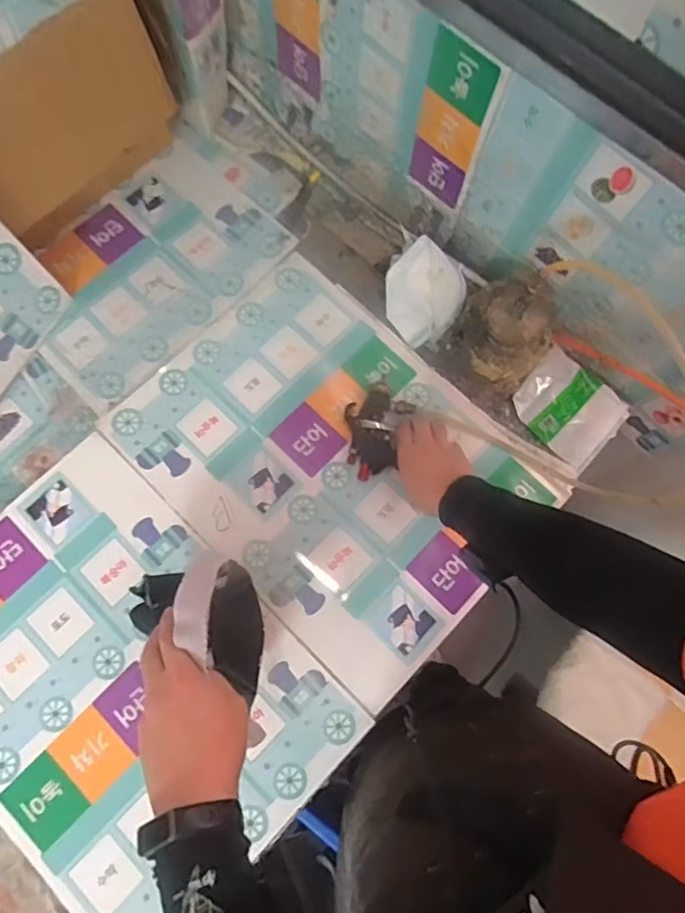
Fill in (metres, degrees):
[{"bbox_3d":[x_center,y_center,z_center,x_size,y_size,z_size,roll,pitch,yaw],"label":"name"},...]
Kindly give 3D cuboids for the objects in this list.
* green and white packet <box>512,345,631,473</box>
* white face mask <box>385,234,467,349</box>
[{"bbox_3d":[0.326,-0.071,0.813,0.127,0.034,0.148,-40,80,-10],"label":"green and white packet"},{"bbox_3d":[0.118,-0.238,0.822,0.113,0.061,0.117,0,76,-1],"label":"white face mask"}]

